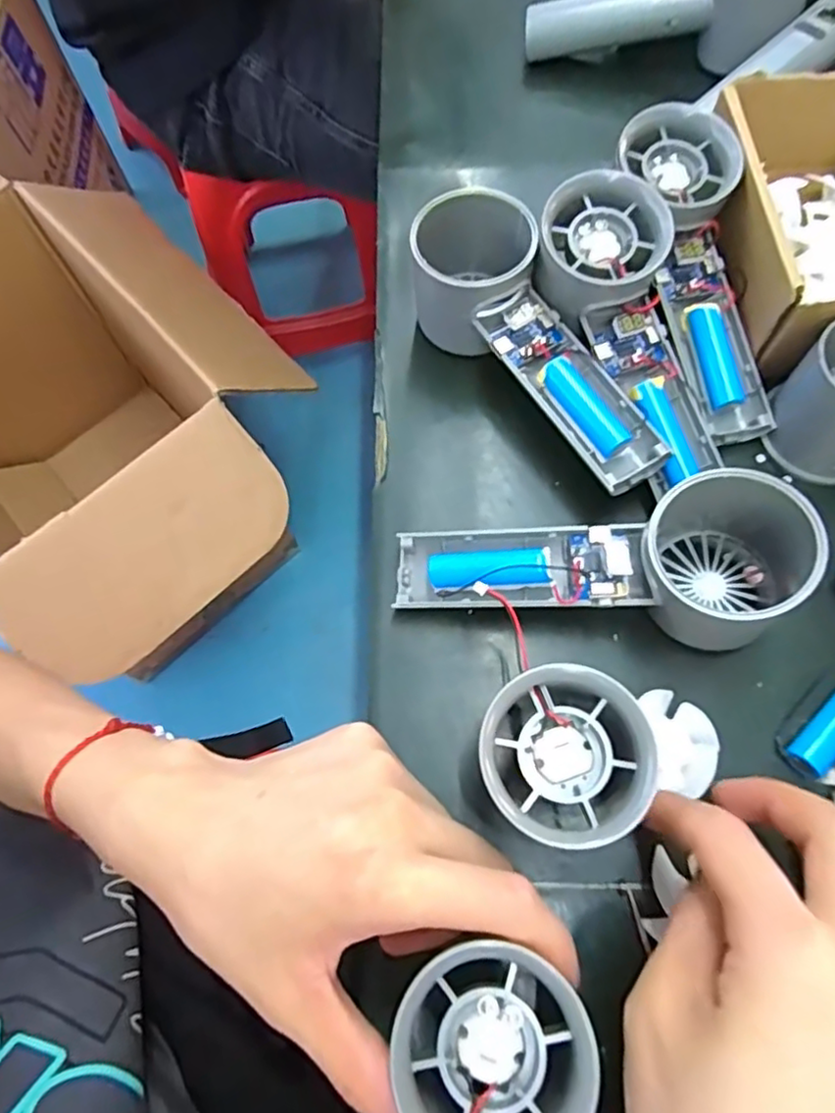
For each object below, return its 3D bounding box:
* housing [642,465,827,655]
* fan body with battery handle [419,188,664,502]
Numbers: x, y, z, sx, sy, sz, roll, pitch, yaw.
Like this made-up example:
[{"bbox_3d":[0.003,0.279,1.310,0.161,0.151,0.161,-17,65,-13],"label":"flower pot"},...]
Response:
[{"bbox_3d":[0.120,0.000,0.256,0.063,0.056,0.063,-1,67,2],"label":"housing"},{"bbox_3d":[0.046,-0.092,0.299,0.064,0.056,0.152,-23,68,-7],"label":"fan body with battery handle"}]

